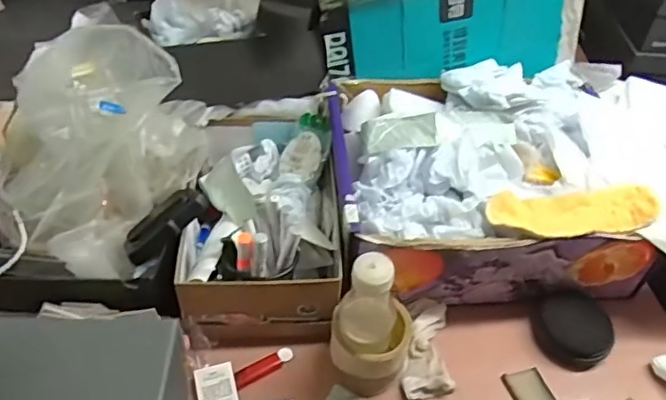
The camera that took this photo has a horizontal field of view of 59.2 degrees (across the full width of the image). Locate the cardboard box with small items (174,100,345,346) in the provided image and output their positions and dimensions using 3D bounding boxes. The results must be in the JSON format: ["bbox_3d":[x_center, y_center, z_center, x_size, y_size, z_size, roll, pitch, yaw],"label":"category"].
[{"bbox_3d":[-0.093,0.015,0.765,0.183,0.141,0.317,0,45,-5],"label":"cardboard box with small items"}]

